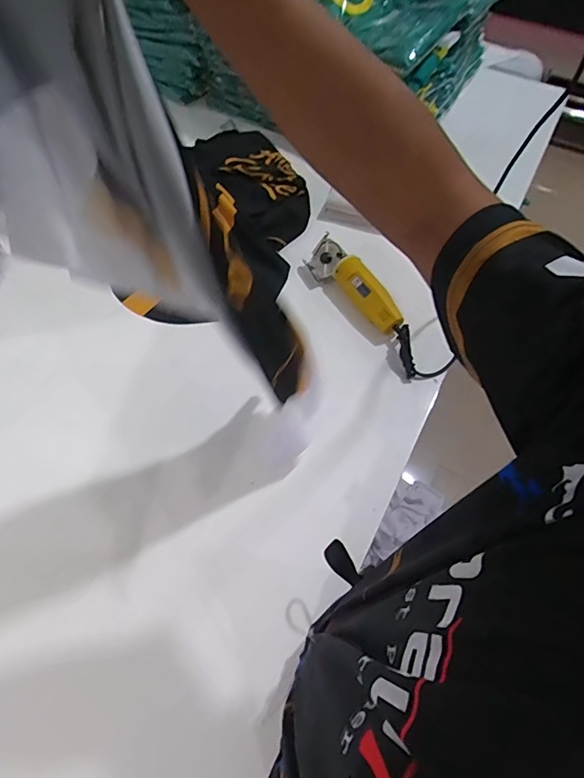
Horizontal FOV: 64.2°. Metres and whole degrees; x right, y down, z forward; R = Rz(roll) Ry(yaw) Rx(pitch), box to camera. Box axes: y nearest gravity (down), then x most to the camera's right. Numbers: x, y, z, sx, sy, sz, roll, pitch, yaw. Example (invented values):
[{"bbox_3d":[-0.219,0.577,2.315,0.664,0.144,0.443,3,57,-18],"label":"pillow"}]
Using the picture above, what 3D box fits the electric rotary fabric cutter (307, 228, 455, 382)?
[{"bbox_3d":[0.154,-0.160,0.881,0.075,0.055,0.361,-29,66,-16],"label":"electric rotary fabric cutter"}]

